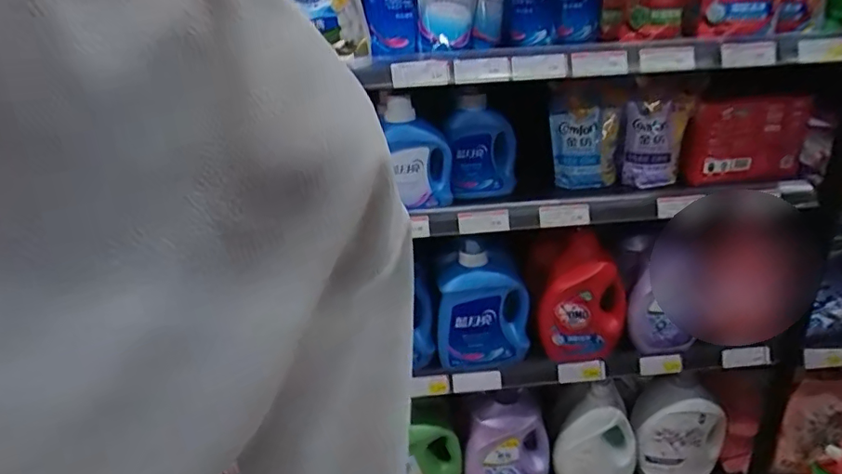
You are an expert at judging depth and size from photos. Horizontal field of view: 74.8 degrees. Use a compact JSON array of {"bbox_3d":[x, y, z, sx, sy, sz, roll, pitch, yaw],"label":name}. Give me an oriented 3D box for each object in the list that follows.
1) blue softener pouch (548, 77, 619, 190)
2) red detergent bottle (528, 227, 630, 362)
[{"bbox_3d":[0.329,-0.206,1.113,0.132,0.207,0.069,4,26,14],"label":"blue softener pouch"},{"bbox_3d":[0.330,0.127,1.175,0.205,0.269,0.100,4,26,15],"label":"red detergent bottle"}]

